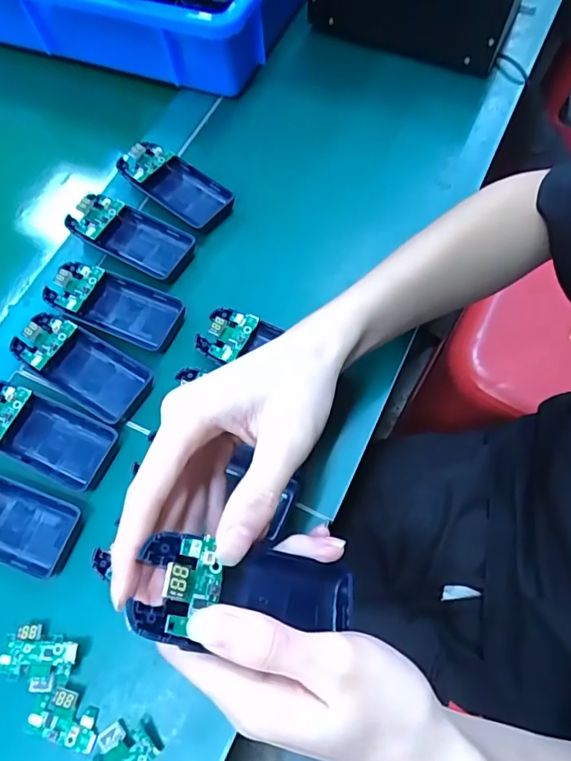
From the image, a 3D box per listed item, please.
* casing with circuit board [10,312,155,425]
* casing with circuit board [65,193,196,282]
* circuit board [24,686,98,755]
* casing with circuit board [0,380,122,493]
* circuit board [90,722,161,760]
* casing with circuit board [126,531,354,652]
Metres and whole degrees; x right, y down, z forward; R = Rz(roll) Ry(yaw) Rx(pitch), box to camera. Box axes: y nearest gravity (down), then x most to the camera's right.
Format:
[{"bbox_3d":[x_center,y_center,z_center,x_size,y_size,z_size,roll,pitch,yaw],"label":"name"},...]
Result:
[{"bbox_3d":[-0.145,-0.011,0.359,0.101,0.016,0.046,29,73,13],"label":"casing with circuit board"},{"bbox_3d":[-0.121,-0.115,0.396,0.097,0.023,0.044,28,72,13],"label":"casing with circuit board"},{"bbox_3d":[-0.123,0.186,0.281,0.040,0.009,0.026,14,70,8],"label":"circuit board"},{"bbox_3d":[-0.164,0.035,0.341,0.100,0.013,0.045,20,71,10],"label":"casing with circuit board"},{"bbox_3d":[-0.091,0.203,0.275,0.038,0.007,0.025,-34,71,-10],"label":"circuit board"},{"bbox_3d":[-0.014,0.092,0.224,0.104,0.018,0.038,19,65,-33],"label":"casing with circuit board"}]

